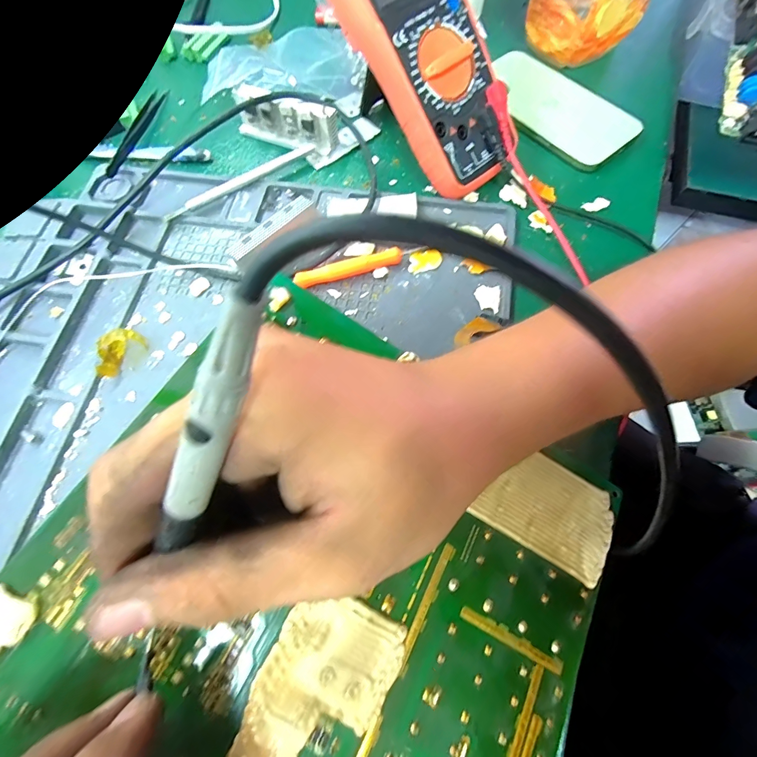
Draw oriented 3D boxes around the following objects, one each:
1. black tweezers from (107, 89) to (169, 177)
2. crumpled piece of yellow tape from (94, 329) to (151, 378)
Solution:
[{"bbox_3d":[-0.219,-0.226,0.336,0.014,0.004,0.117,6,69,4],"label":"black tweezers"},{"bbox_3d":[-0.175,-0.019,0.248,0.018,0.017,0.034,38,74,15],"label":"crumpled piece of yellow tape"}]

